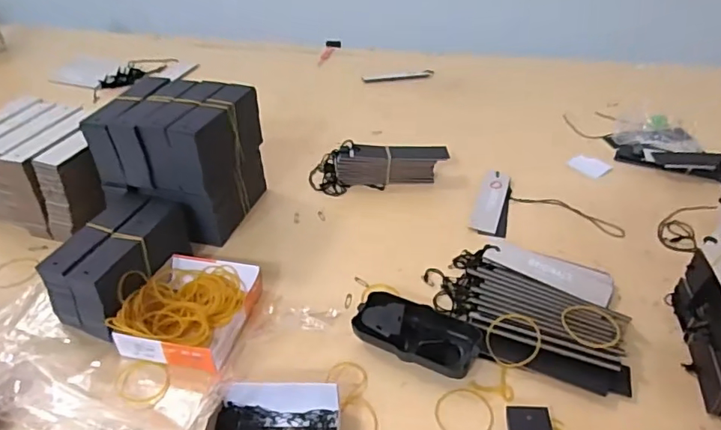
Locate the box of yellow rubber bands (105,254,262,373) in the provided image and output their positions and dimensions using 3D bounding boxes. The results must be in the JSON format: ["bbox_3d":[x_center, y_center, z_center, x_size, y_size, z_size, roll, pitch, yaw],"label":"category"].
[{"bbox_3d":[-0.160,0.087,0.491,0.109,0.036,0.117,8,37,12],"label":"box of yellow rubber bands"}]

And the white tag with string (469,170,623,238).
[{"bbox_3d":[0.225,-0.002,0.629,0.166,0.009,0.129,13,38,18],"label":"white tag with string"}]

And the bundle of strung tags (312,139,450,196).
[{"bbox_3d":[0.023,-0.065,0.683,0.180,0.044,0.056,0,36,2],"label":"bundle of strung tags"}]

